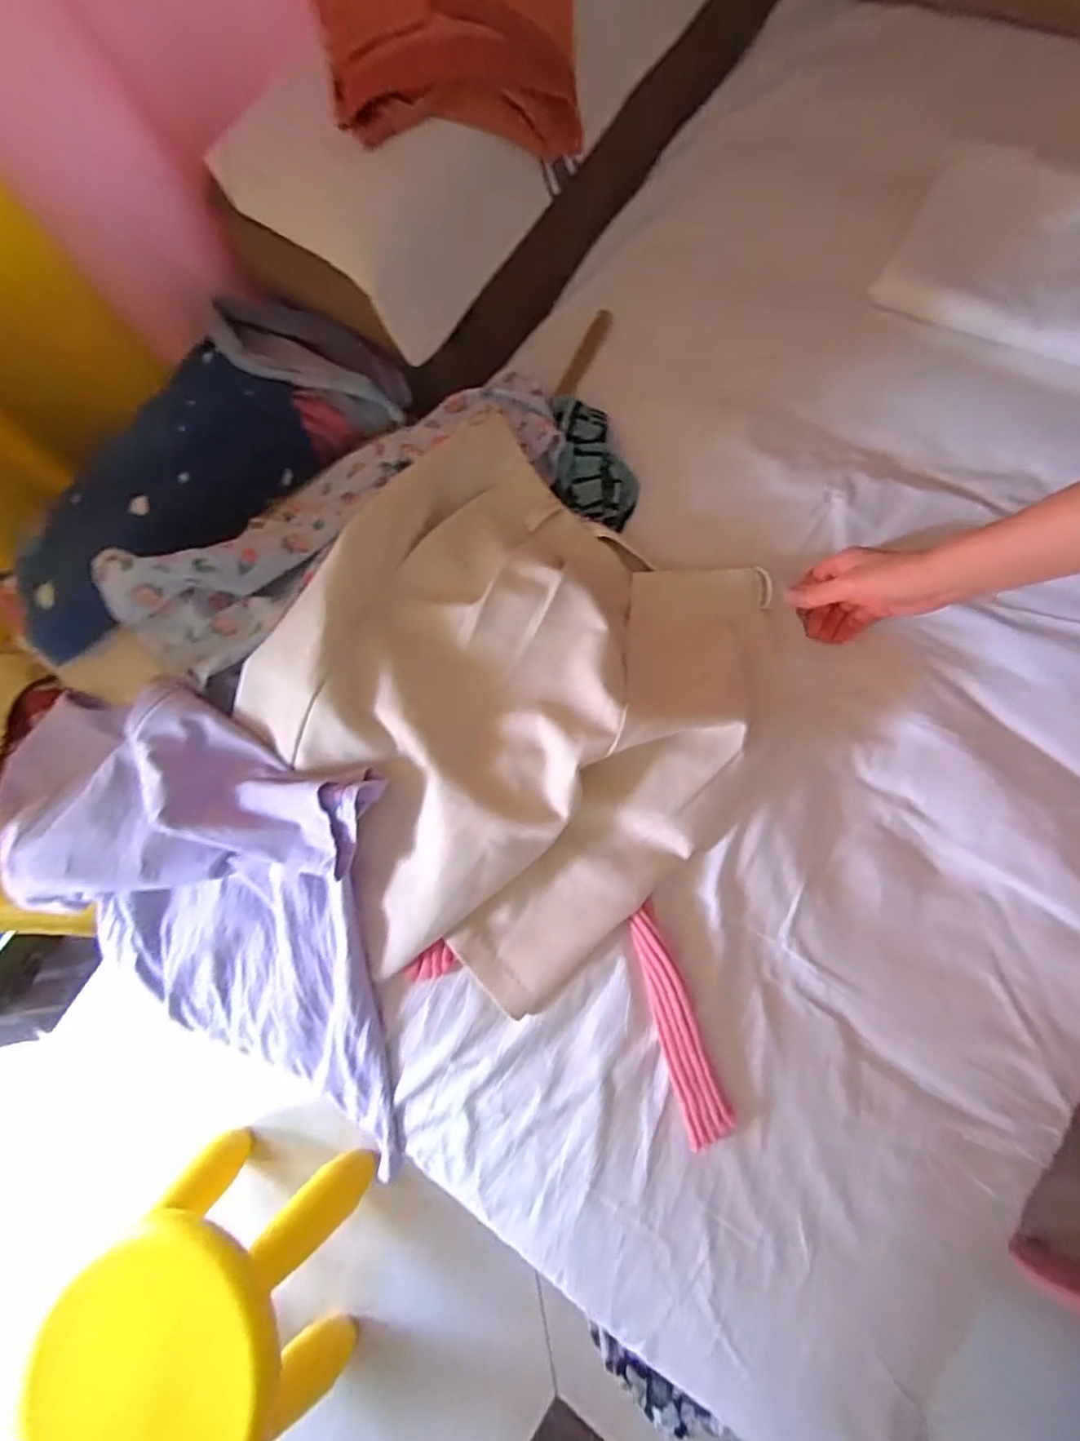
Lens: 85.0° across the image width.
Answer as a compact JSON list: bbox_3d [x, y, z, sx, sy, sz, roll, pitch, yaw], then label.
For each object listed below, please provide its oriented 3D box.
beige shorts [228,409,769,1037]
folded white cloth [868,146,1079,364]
[{"bbox_3d":[-0.021,-0.022,0.490,0.376,0.097,0.419,37,79,10],"label":"beige shorts"},{"bbox_3d":[0.549,-0.477,0.605,0.321,0.024,0.199,27,96,15],"label":"folded white cloth"}]

